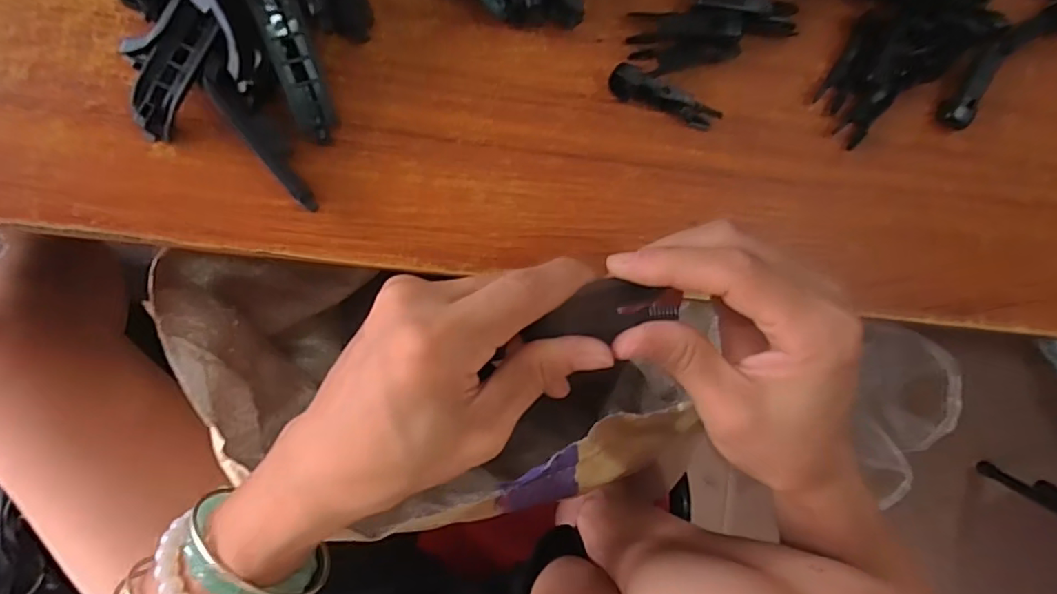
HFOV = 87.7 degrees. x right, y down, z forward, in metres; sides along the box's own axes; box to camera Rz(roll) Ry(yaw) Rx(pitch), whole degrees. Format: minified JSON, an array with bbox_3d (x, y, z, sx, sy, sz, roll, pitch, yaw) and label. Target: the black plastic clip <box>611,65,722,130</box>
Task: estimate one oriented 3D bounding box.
[{"bbox_3d":[0.067,-0.097,0.267,0.056,0.018,0.011,19,89,-8],"label":"black plastic clip"}]

